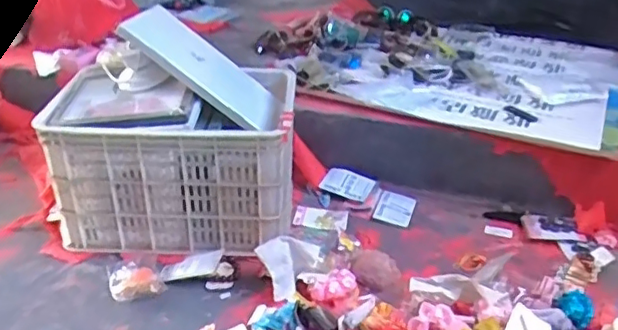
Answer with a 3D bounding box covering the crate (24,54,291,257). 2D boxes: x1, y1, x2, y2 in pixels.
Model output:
[{"bbox_3d":[-0.293,-0.012,1.364,0.493,0.308,0.331,0,28,-2],"label":"crate"}]

